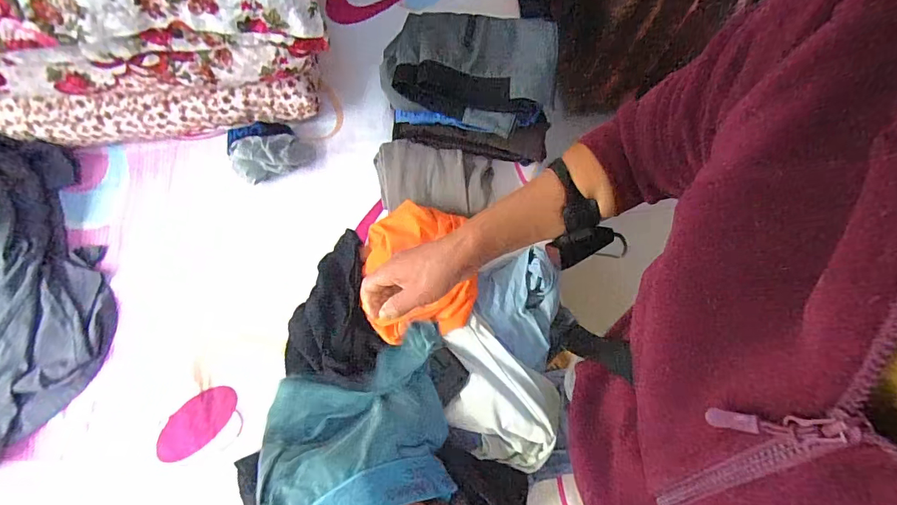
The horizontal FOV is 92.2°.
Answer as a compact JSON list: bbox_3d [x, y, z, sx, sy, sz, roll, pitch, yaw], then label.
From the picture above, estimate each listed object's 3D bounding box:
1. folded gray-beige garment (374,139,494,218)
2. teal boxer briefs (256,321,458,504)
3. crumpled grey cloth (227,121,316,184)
[{"bbox_3d":[-0.029,-0.142,0.828,0.220,0.045,0.136,7,75,1],"label":"folded gray-beige garment"},{"bbox_3d":[-0.072,0.143,0.354,0.156,0.118,0.129,-18,76,-6],"label":"teal boxer briefs"},{"bbox_3d":[-0.352,-0.200,0.855,0.156,0.084,0.094,-17,76,-6],"label":"crumpled grey cloth"}]

